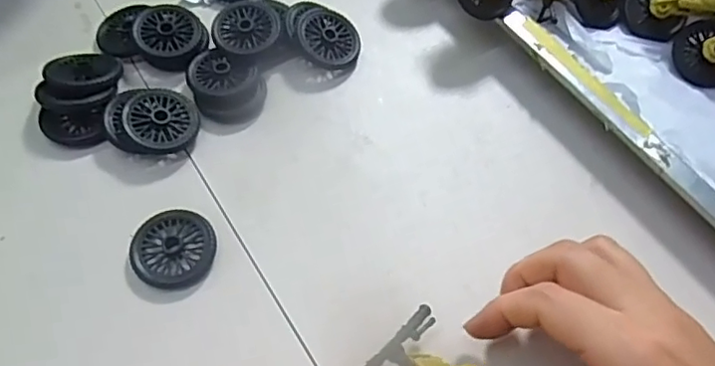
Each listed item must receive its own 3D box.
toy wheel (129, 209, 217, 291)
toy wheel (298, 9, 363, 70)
[{"bbox_3d":[-0.084,0.030,0.273,0.036,0.006,0.037,1,60,-3],"label":"toy wheel"},{"bbox_3d":[-0.016,-0.082,0.336,0.038,0.009,0.038,9,65,-20],"label":"toy wheel"}]

